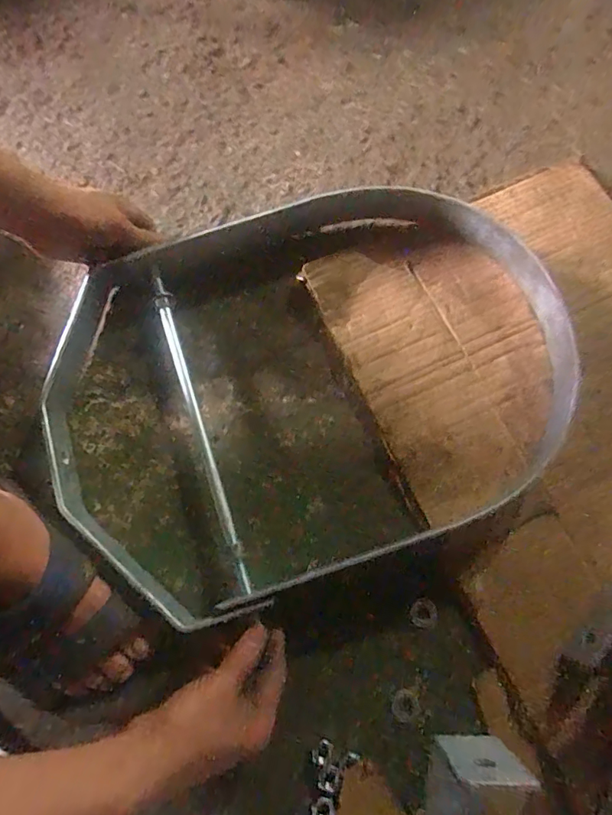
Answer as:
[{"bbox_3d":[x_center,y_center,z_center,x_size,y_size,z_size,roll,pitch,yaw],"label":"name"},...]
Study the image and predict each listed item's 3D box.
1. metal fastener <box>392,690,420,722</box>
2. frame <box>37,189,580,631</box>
[{"bbox_3d":[0.088,0.264,0.415,0.022,0.004,0.024,15,77,5],"label":"metal fastener"},{"bbox_3d":[0.003,-0.035,0.477,0.531,0.056,0.385,-19,76,-4],"label":"frame"}]

